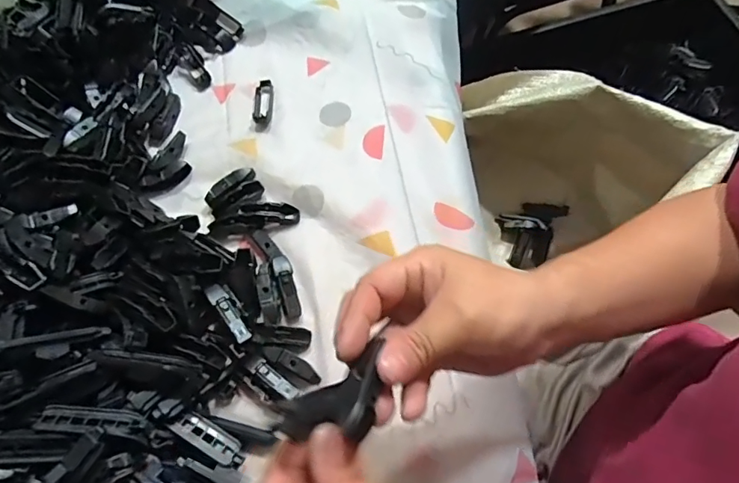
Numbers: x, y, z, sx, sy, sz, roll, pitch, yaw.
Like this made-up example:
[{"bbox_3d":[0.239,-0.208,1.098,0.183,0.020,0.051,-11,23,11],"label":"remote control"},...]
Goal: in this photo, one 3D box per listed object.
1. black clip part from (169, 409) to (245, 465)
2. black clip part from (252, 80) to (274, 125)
[{"bbox_3d":[-0.119,0.144,0.351,0.059,0.007,0.018,27,71,15],"label":"black clip part"},{"bbox_3d":[-0.110,-0.146,0.495,0.019,0.008,0.057,-4,66,3],"label":"black clip part"}]

